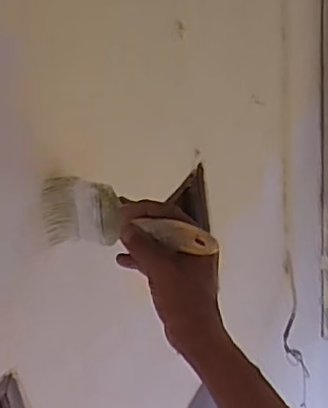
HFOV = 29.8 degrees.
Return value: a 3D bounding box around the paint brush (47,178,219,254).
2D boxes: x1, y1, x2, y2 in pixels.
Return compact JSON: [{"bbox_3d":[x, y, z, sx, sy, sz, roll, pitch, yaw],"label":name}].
[{"bbox_3d":[-0.034,0.019,0.566,0.188,0.065,0.031,11,36,35],"label":"paint brush"}]

